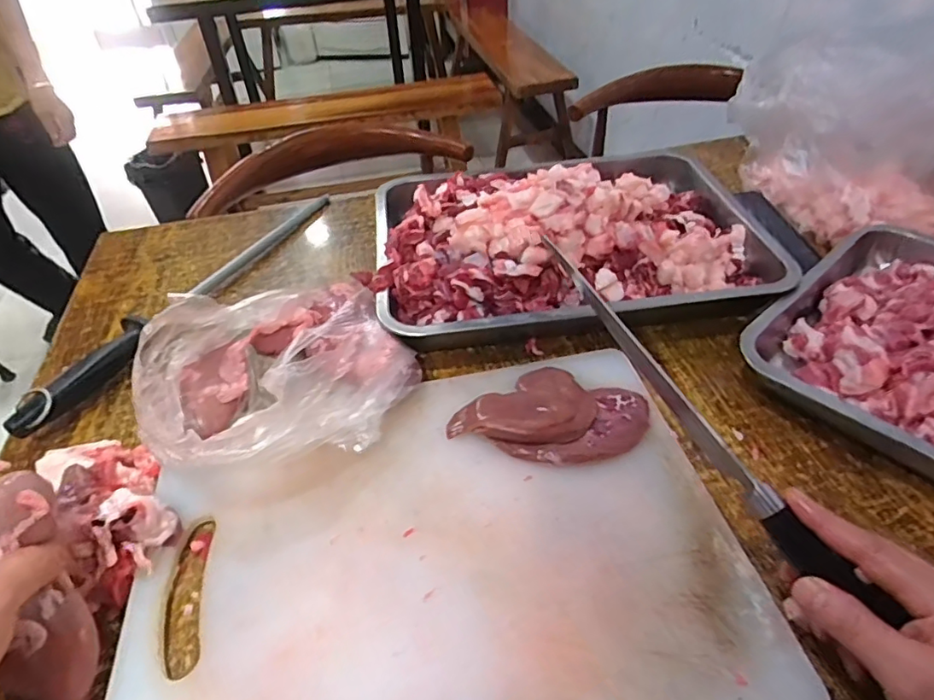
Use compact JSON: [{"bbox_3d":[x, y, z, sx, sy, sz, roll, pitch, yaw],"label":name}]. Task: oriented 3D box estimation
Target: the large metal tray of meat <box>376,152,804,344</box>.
[{"bbox_3d":[0.098,-0.139,0.584,0.390,0.088,0.287,-9,45,-4],"label":"large metal tray of meat"}]

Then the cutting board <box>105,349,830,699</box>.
[{"bbox_3d":[-0.021,0.127,0.370,0.380,0.017,0.277,-11,43,-5],"label":"cutting board"}]

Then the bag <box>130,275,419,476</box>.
[{"bbox_3d":[-0.148,0.006,0.453,0.195,0.095,0.193,-18,46,-14],"label":"bag"}]

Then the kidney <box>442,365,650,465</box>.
[{"bbox_3d":[0.069,0.048,0.443,0.136,0.019,0.097,17,48,20],"label":"kidney"}]

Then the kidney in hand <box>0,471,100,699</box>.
[{"bbox_3d":[-0.241,0.135,0.309,0.042,0.032,0.131,-20,87,-13],"label":"kidney in hand"}]

